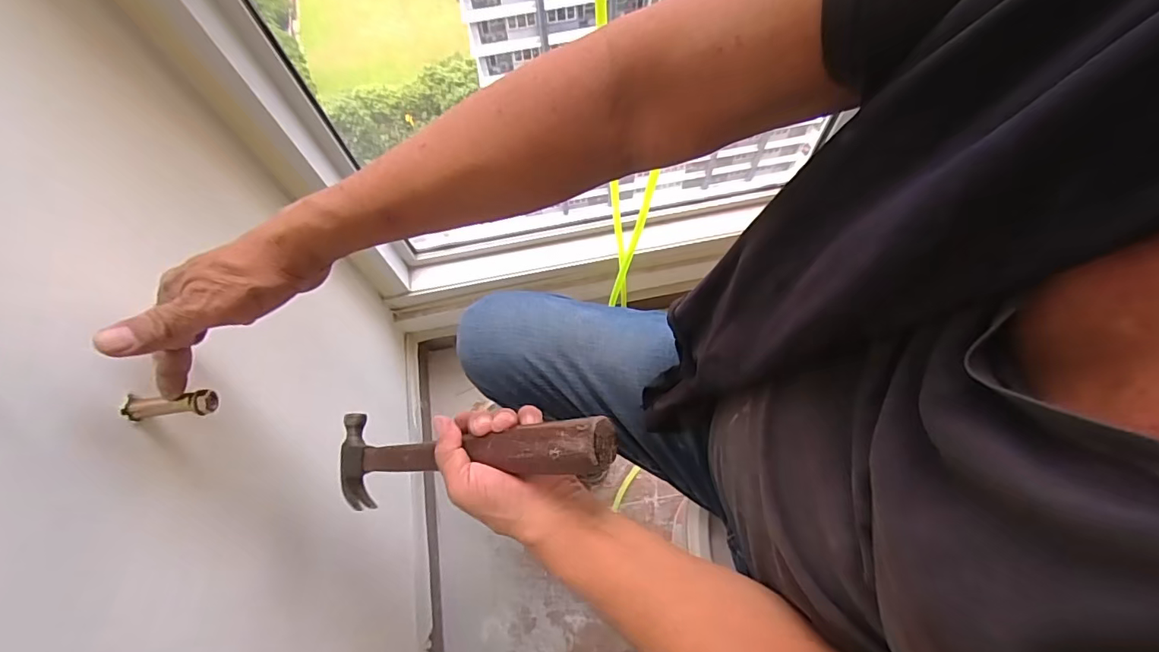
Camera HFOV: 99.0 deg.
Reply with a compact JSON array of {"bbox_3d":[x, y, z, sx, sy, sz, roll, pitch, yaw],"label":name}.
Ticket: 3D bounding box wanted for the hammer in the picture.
[{"bbox_3d":[-0.110,0.109,0.427,0.316,0.031,0.082,-14,61,35],"label":"hammer"}]

